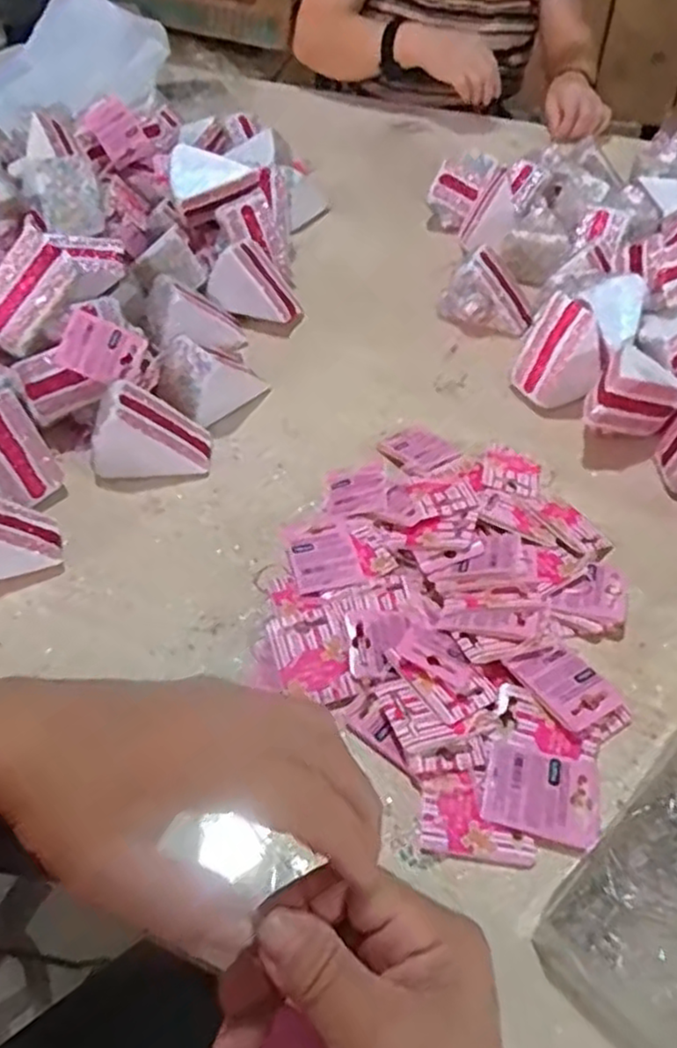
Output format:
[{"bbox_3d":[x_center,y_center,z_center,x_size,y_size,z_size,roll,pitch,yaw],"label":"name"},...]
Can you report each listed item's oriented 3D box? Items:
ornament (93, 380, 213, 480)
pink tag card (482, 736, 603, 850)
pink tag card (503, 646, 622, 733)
[{"bbox_3d":[-0.148,-0.076,0.559,0.086,0.066,0.047,-6,48,-7],"label":"ornament"},{"bbox_3d":[0.115,0.149,0.395,0.063,0.004,0.051,13,48,10],"label":"pink tag card"},{"bbox_3d":[0.138,0.097,0.431,0.045,0.008,0.054,-22,50,-24],"label":"pink tag card"}]

